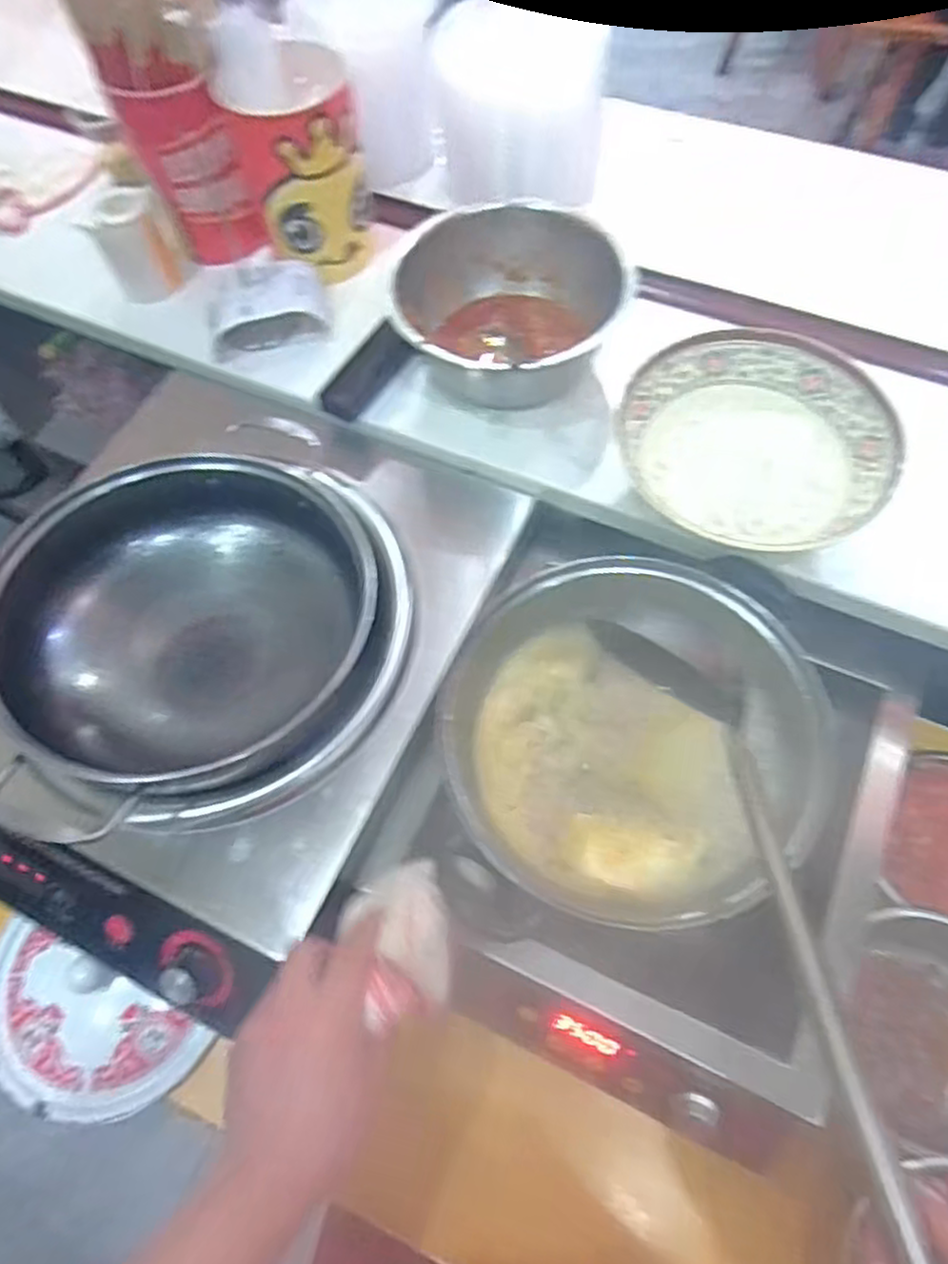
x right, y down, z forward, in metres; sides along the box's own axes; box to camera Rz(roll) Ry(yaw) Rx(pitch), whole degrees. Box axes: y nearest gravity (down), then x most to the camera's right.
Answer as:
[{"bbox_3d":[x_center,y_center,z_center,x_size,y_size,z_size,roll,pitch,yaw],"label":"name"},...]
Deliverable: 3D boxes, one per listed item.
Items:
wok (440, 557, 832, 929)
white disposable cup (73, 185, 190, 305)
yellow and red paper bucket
[{"bbox_3d":[0.117,0.073,0.558,0.263,0.074,0.261,-1,64,2],"label":"wok"},{"bbox_3d":[-0.339,-0.389,0.745,0.074,0.085,0.062,-35,67,-14],"label":"white disposable cup"},{"bbox_3d":[-0.163,-0.439,0.708,0.115,0.154,0.102,-21,65,-8],"label":"yellow and red paper bucket"}]

